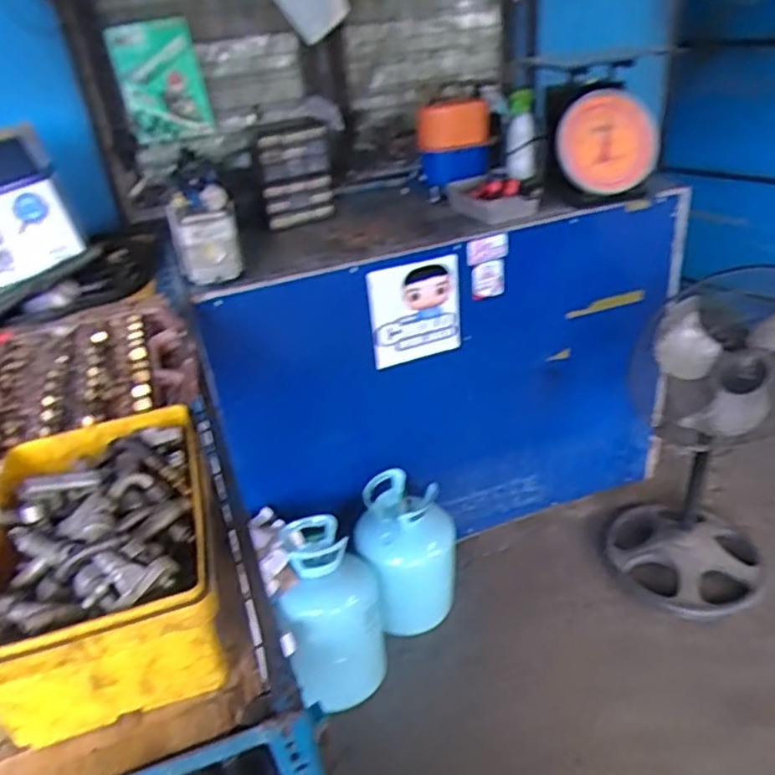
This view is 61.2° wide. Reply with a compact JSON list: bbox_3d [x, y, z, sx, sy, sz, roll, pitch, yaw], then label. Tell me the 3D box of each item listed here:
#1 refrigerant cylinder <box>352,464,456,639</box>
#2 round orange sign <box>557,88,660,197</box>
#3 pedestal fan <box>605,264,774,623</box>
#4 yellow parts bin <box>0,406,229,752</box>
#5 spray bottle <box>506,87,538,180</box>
[{"bbox_3d":[0.050,0.421,1.601,0.229,0.348,0.221,-3,32,5],"label":"refrigerant cylinder"},{"bbox_3d":[0.519,-0.578,1.549,0.219,0.240,0.047,-30,17,14],"label":"round orange sign"},{"bbox_3d":[0.778,0.128,1.606,0.401,0.832,0.445,11,36,25],"label":"pedestal fan"},{"bbox_3d":[-0.262,0.161,0.623,0.188,0.142,0.286,-14,33,-12],"label":"yellow parts bin"},{"bbox_3d":[0.366,-0.689,1.778,0.078,0.232,0.063,1,2,11],"label":"spray bottle"}]

